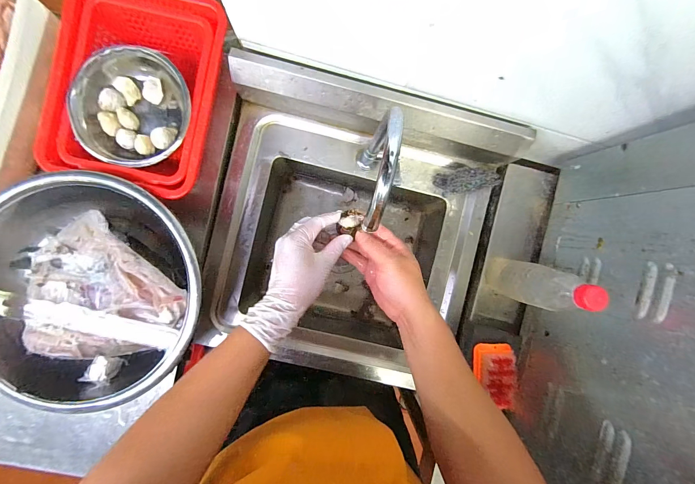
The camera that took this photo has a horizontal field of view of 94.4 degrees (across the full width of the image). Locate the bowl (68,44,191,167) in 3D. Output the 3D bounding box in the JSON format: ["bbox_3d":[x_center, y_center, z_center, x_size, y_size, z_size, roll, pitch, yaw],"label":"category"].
[{"bbox_3d":[-0.337,-0.209,0.516,0.175,0.064,0.171,0,90,-3],"label":"bowl"}]

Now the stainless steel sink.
[{"bbox_3d":[0.009,-0.003,0.650,0.507,0.292,0.493,11,89,-3],"label":"stainless steel sink"}]

